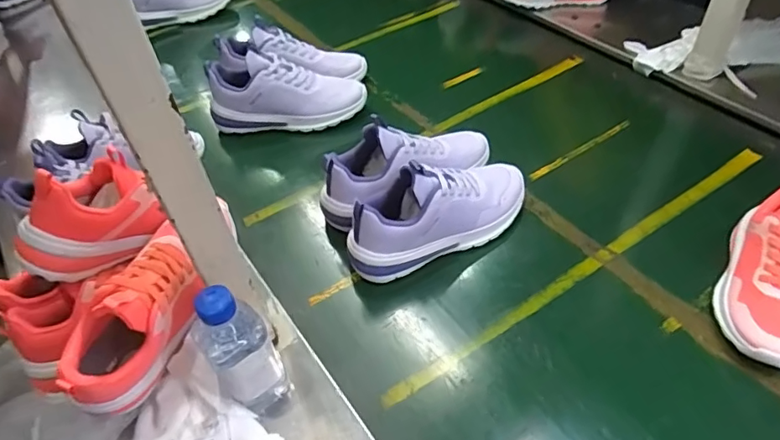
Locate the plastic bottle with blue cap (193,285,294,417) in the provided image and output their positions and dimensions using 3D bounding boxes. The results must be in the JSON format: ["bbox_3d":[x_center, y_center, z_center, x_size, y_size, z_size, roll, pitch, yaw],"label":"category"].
[{"bbox_3d":[-0.140,0.129,0.493,0.060,0.158,0.057,-27,50,-18],"label":"plastic bottle with blue cap"}]

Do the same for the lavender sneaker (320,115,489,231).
[{"bbox_3d":[0.026,-0.083,0.737,0.267,0.127,0.088,-25,51,-18],"label":"lavender sneaker"}]

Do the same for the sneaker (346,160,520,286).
[{"bbox_3d":[0.071,-0.016,0.680,0.269,0.122,0.079,-24,50,-16],"label":"sneaker"}]

